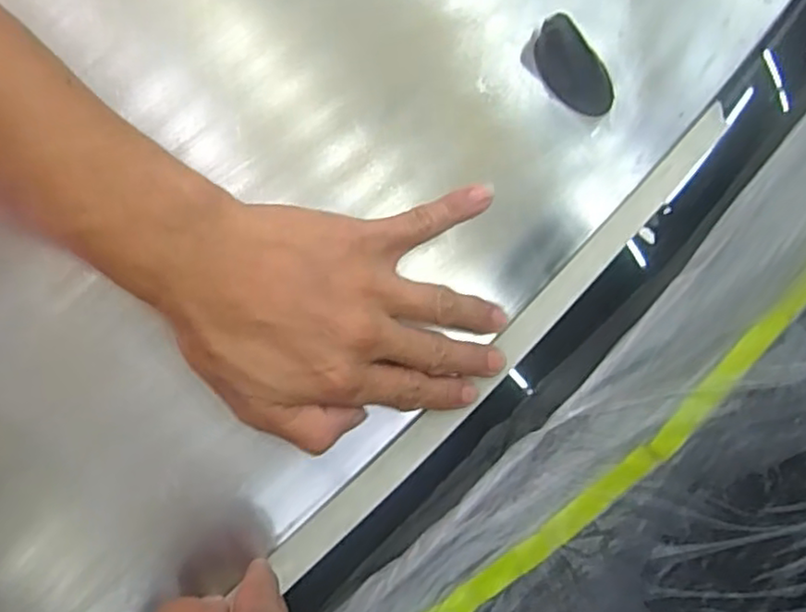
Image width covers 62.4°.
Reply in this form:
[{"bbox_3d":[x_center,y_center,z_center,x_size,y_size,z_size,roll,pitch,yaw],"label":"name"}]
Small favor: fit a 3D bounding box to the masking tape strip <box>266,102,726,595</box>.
[{"bbox_3d":[0.074,0.009,0.379,0.022,0.011,0.376,44,74,12],"label":"masking tape strip"}]

